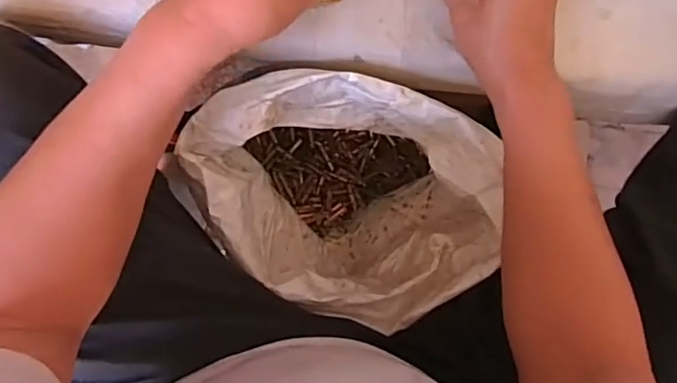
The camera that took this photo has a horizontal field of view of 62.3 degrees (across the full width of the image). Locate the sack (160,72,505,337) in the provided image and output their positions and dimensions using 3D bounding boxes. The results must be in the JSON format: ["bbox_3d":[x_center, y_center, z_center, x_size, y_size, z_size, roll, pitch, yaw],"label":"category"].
[{"bbox_3d":[-0.010,-0.004,0.670,0.300,0.381,0.212,25,91,-9],"label":"sack"}]

